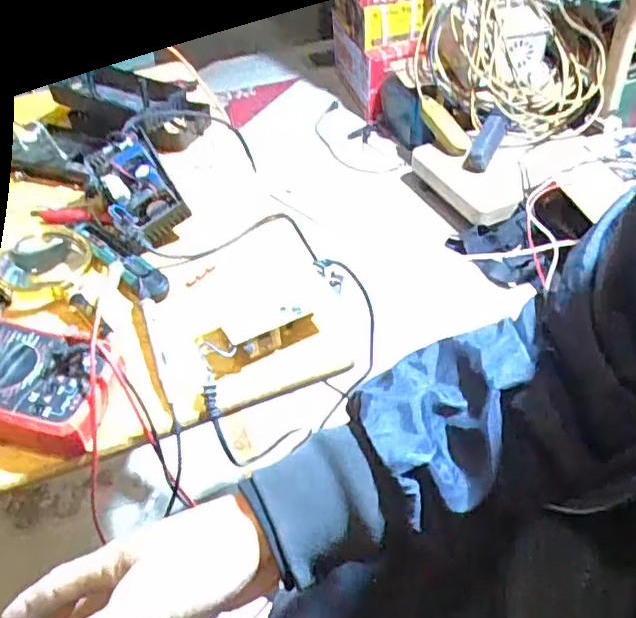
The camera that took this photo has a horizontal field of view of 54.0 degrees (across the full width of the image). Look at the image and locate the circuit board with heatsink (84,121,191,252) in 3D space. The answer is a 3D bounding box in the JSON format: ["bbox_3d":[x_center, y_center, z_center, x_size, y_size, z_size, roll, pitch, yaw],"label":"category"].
[{"bbox_3d":[-0.183,-0.127,0.626,0.069,0.056,0.146,-25,62,-19],"label":"circuit board with heatsink"}]

